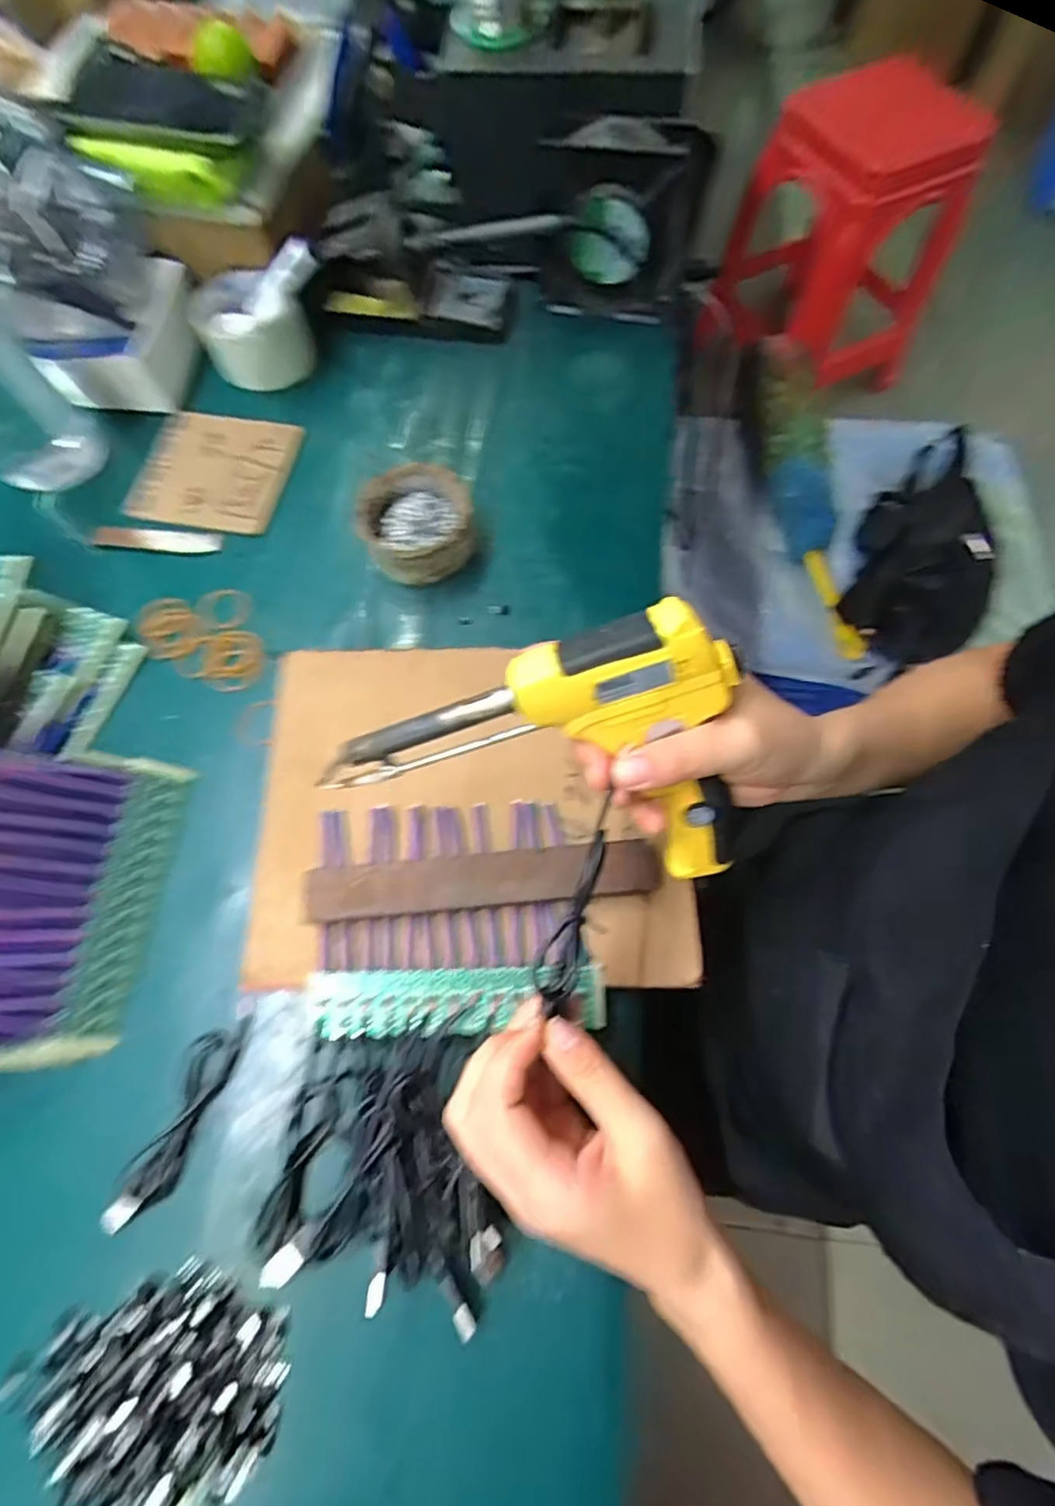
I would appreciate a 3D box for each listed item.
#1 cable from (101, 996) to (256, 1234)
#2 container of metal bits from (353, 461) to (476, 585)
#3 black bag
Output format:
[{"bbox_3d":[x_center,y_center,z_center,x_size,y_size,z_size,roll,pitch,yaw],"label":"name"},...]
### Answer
[{"bbox_3d":[-0.188,0.192,0.327,0.025,0.011,0.116,18,70,8],"label":"cable"},{"bbox_3d":[-0.082,-0.169,0.447,0.080,0.036,0.080,-1,69,1],"label":"container of metal bits"},{"bbox_3d":[0.547,-0.282,0.803,0.181,0.090,0.402,28,73,10],"label":"black bag"}]

